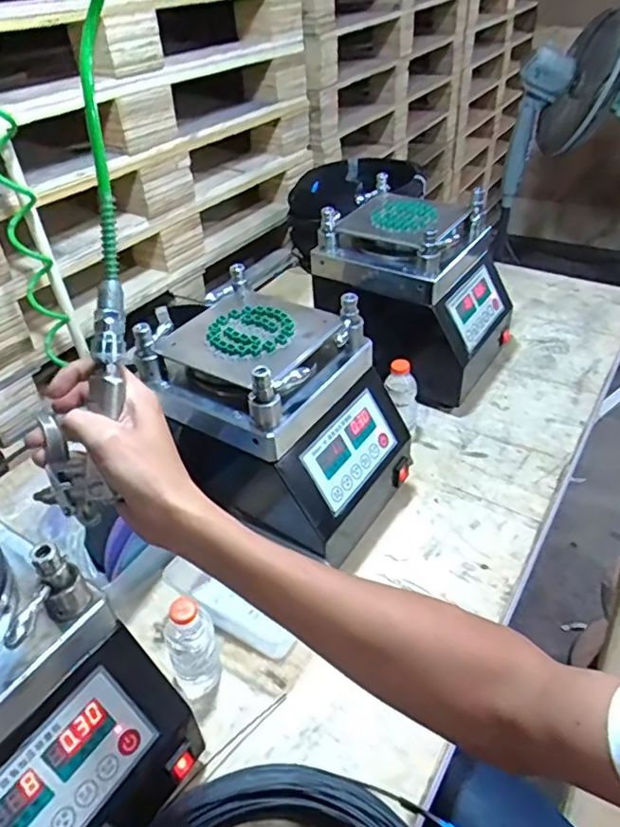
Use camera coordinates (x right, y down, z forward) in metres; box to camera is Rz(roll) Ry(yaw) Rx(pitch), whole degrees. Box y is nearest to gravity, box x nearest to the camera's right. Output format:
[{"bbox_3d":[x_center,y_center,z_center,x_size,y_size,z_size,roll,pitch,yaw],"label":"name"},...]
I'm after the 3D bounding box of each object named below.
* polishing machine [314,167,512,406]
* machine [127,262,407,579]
[{"bbox_3d":[0.180,-0.200,1.010,0.271,0.294,0.210,25,48,29],"label":"polishing machine"},{"bbox_3d":[-0.038,0.015,0.778,0.279,0.283,0.218,22,47,27],"label":"machine"}]

